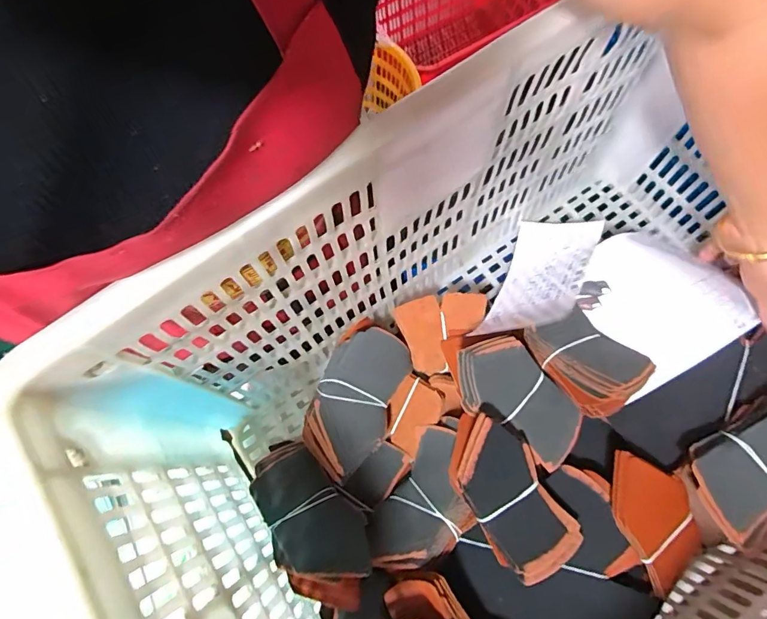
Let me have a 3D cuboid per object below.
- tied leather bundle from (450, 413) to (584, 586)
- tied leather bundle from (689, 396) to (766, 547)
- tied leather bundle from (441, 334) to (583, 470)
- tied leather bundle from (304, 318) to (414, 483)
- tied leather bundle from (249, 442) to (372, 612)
[{"bbox_3d":[0.113,0.169,0.415,0.074,0.041,0.145,-34,89,-8],"label":"tied leather bundle"},{"bbox_3d":[0.340,0.132,0.404,0.142,0.057,0.073,-33,75,-8],"label":"tied leather bundle"},{"bbox_3d":[0.127,0.083,0.449,0.153,0.057,0.086,41,78,-4],"label":"tied leather bundle"},{"bbox_3d":[-0.028,0.088,0.462,0.080,0.044,0.150,19,75,7],"label":"tied leather bundle"},{"bbox_3d":[-0.068,0.196,0.430,0.077,0.058,0.154,-37,52,-9],"label":"tied leather bundle"}]

